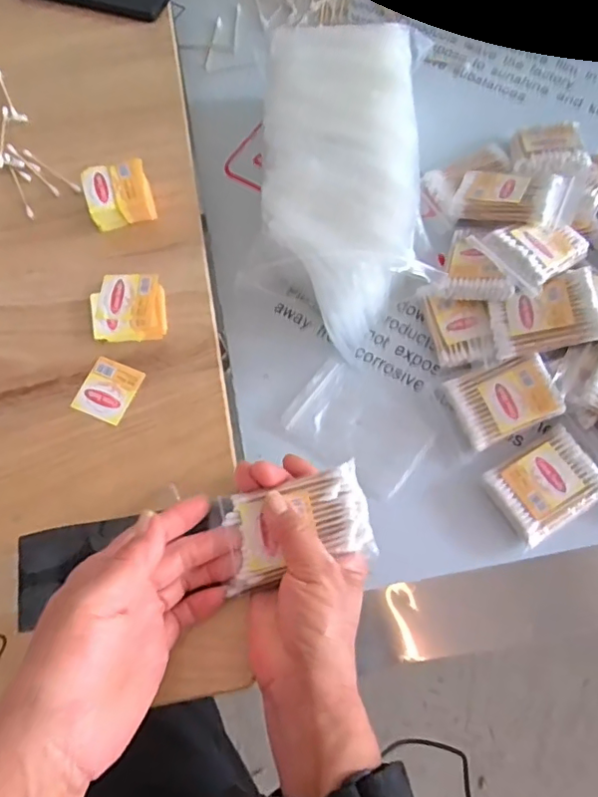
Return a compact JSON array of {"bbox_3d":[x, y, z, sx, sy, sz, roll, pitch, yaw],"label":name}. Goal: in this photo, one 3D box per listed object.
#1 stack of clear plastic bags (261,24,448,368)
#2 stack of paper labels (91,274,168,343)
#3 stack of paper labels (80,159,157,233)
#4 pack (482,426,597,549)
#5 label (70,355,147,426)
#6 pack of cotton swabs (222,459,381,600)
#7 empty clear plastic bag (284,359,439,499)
[{"bbox_3d":[0.036,-0.179,0.467,0.137,0.078,0.290,-1,69,4],"label":"stack of clear plastic bags"},{"bbox_3d":[-0.128,-0.068,0.418,0.054,0.006,0.056,-10,69,1],"label":"stack of paper labels"},{"bbox_3d":[-0.141,-0.159,0.442,0.047,0.033,0.042,-17,70,-4],"label":"stack of paper labels"},{"bbox_3d":[0.176,0.063,0.399,0.074,0.017,0.054,-32,70,-8],"label":"pack"},{"bbox_3d":[-0.136,-0.007,0.396,0.039,0.004,0.043,21,72,12],"label":"label"},{"bbox_3d":[-0.002,0.078,0.338,0.089,0.015,0.056,-14,70,-3],"label":"pack of cotton swabs"},{"bbox_3d":[0.048,0.019,0.433,0.103,0.004,0.072,33,75,15],"label":"empty clear plastic bag"}]

